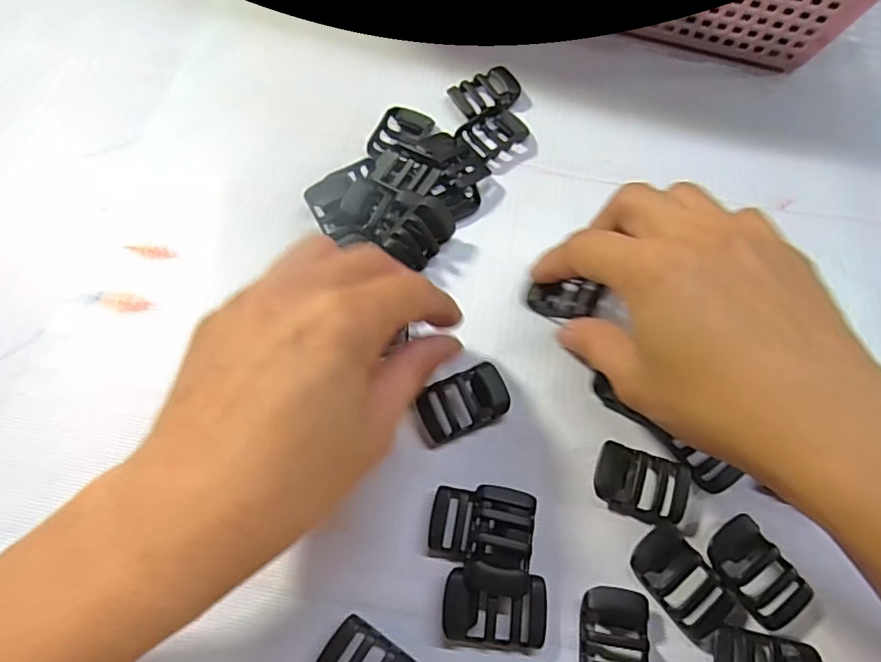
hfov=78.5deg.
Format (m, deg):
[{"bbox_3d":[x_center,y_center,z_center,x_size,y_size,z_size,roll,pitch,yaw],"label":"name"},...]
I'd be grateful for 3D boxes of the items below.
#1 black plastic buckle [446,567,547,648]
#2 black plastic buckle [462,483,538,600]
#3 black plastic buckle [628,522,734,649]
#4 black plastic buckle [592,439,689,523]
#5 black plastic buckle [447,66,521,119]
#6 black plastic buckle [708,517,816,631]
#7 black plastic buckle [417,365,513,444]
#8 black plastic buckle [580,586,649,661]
[{"bbox_3d":[0.020,0.103,0.202,0.038,0.008,0.023,6,66,0],"label":"black plastic buckle"},{"bbox_3d":[0.023,0.082,0.211,0.024,0.010,0.039,11,66,2],"label":"black plastic buckle"},{"bbox_3d":[0.094,0.096,0.207,0.026,0.006,0.042,-35,72,-16],"label":"black plastic buckle"},{"bbox_3d":[0.082,0.063,0.222,0.038,0.008,0.026,18,67,5],"label":"black plastic buckle"},{"bbox_3d":[0.027,-0.135,0.305,0.041,0.006,0.025,-30,71,-14],"label":"black plastic buckle"},{"bbox_3d":[0.123,0.093,0.211,0.025,0.005,0.037,-31,71,-15],"label":"black plastic buckle"},{"bbox_3d":[0.010,0.031,0.233,0.039,0.009,0.024,-22,69,-11],"label":"black plastic buckle"},{"bbox_3d":[0.065,0.116,0.199,0.025,0.006,0.038,7,66,0],"label":"black plastic buckle"}]

